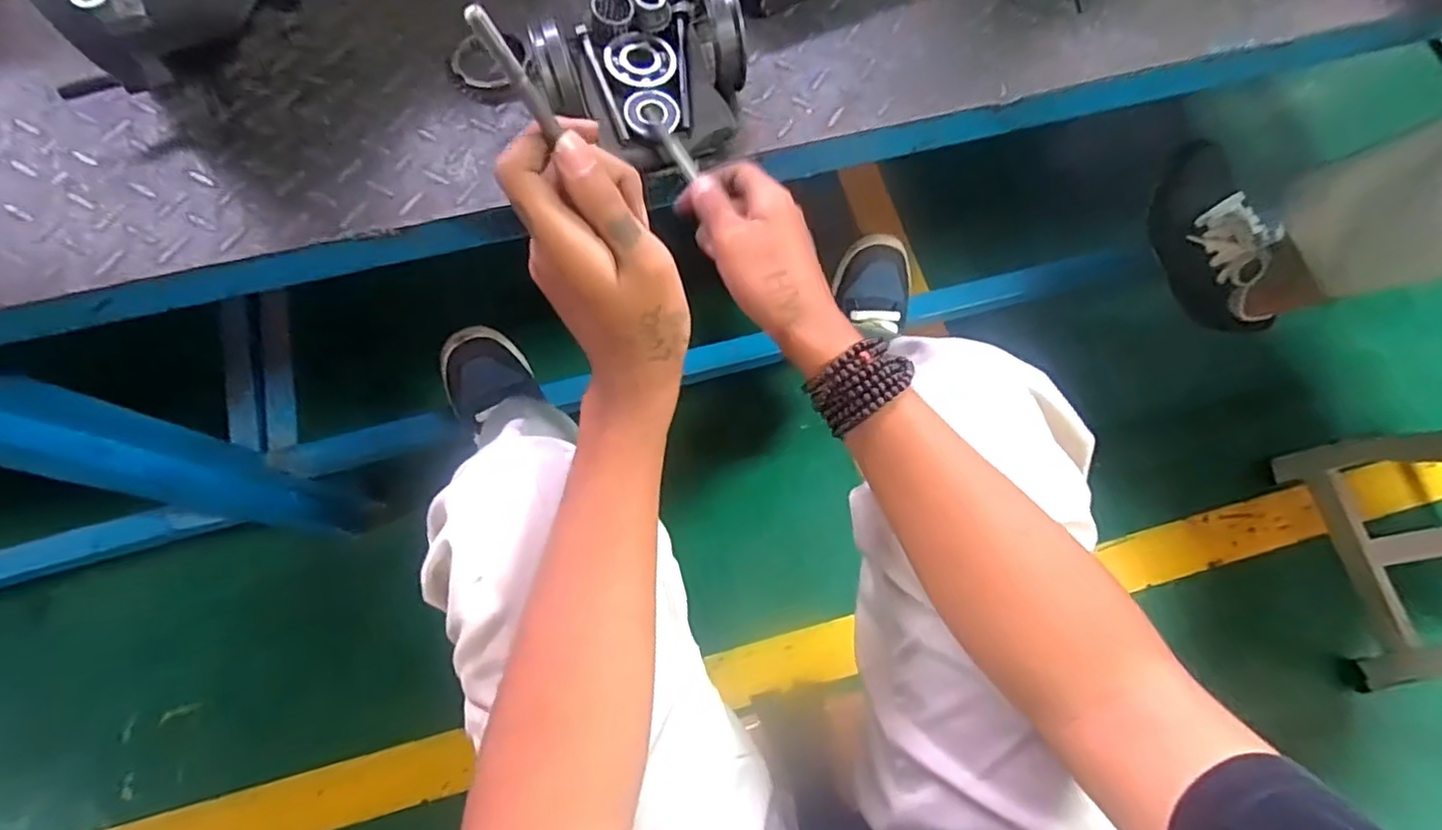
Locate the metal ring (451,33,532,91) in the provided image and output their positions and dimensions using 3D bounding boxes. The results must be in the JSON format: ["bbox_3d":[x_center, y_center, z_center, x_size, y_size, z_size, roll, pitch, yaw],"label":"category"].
[{"bbox_3d":[-0.176,-0.271,0.492,0.059,0.005,0.050,-6,73,-2],"label":"metal ring"}]

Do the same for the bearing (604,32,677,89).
[{"bbox_3d":[-0.058,-0.259,0.467,0.050,0.009,0.051,0,73,0],"label":"bearing"}]

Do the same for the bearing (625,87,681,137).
[{"bbox_3d":[-0.048,-0.215,0.457,0.037,0.010,0.038,0,73,0],"label":"bearing"}]

